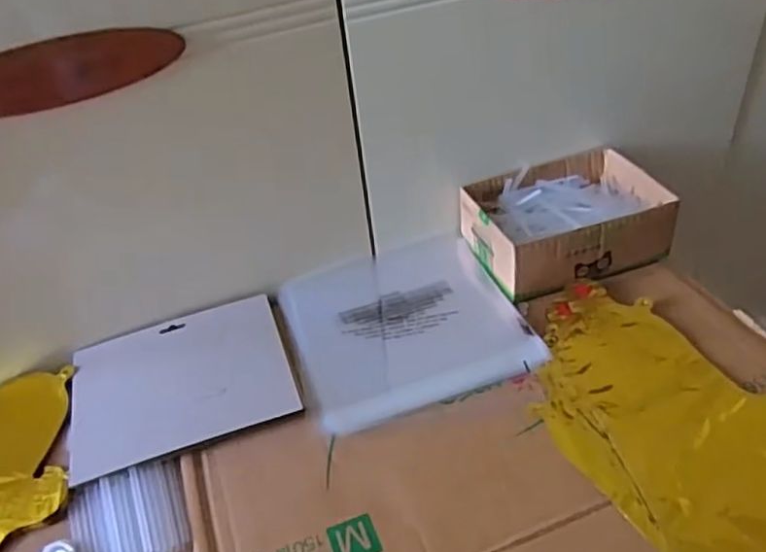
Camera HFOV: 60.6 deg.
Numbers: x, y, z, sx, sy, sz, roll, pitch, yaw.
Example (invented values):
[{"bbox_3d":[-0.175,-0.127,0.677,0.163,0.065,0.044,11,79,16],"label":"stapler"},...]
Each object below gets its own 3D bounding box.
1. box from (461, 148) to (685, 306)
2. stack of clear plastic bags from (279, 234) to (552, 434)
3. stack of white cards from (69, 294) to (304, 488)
[{"bbox_3d":[0.188,-0.060,0.680,0.189,0.061,0.138,-16,41,-10],"label":"box"},{"bbox_3d":[0.019,0.041,0.649,0.209,0.020,0.227,-15,37,-11],"label":"stack of clear plastic bags"},{"bbox_3d":[-0.184,0.092,0.596,0.190,0.012,0.161,-17,41,-12],"label":"stack of white cards"}]

